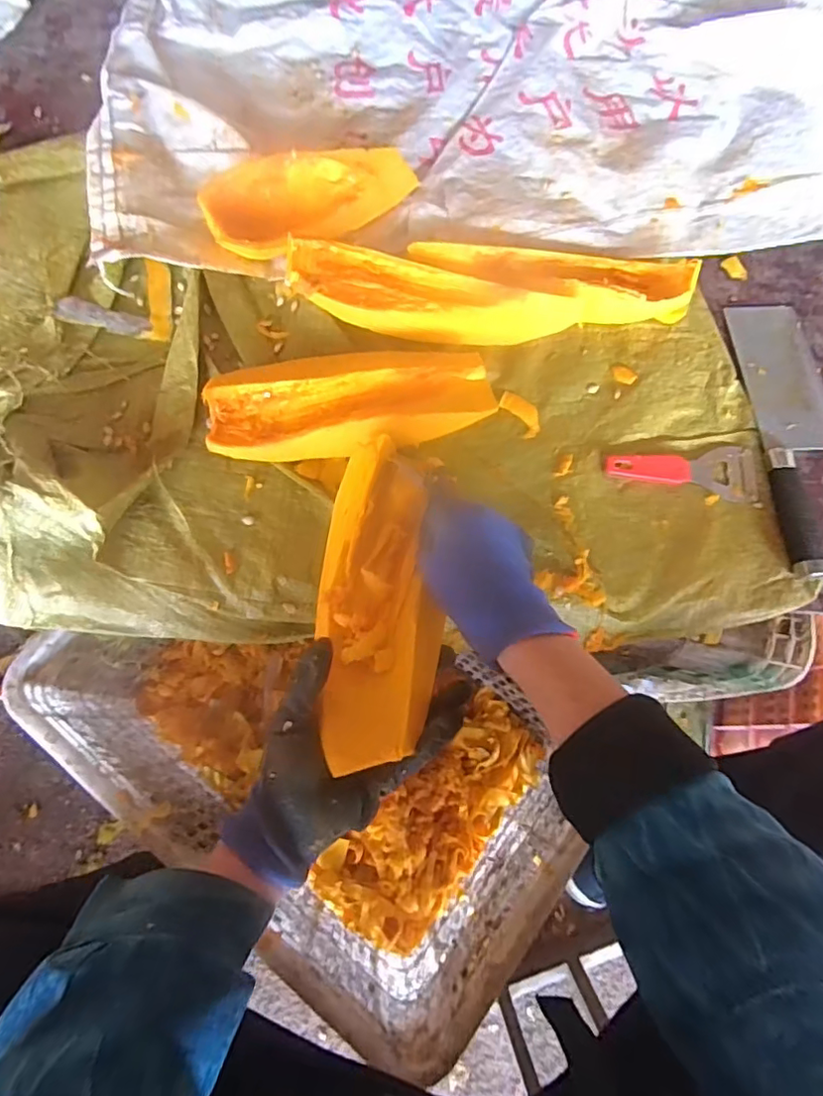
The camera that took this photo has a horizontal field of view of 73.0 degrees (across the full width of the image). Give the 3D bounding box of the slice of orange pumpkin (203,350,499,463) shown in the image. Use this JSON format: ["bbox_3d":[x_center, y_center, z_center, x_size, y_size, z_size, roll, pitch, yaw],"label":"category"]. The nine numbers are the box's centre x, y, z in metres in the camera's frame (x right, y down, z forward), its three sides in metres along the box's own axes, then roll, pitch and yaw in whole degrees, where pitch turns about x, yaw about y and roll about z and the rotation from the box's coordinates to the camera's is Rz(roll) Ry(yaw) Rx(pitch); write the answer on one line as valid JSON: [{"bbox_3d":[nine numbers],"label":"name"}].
[{"bbox_3d":[-0.056,-0.133,0.523,0.264,0.045,0.103,-7,75,-5],"label":"slice of orange pumpkin"}]

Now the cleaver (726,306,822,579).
[{"bbox_3d":[0.401,-0.119,0.566,0.090,0.021,0.298,-1,72,-5],"label":"cleaver"}]

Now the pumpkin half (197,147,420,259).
[{"bbox_3d":[-0.104,-0.370,0.594,0.226,0.037,0.109,-16,74,-9],"label":"pumpkin half"}]

